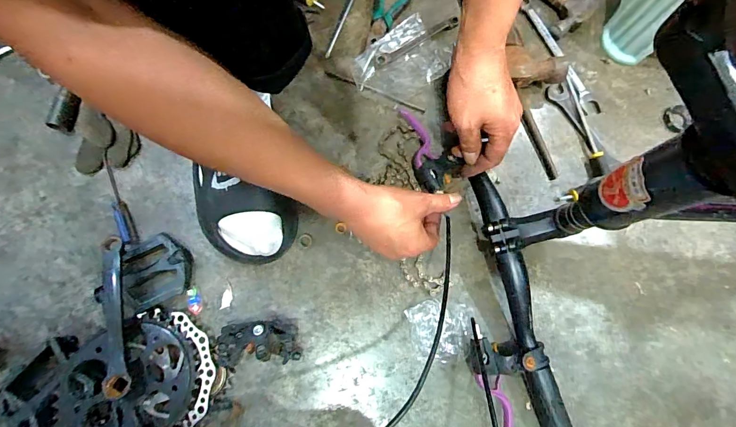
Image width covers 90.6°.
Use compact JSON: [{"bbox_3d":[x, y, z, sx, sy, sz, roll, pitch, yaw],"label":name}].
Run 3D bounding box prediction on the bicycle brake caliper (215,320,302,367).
[{"bbox_3d":[-0.129,0.149,0.418,0.091,0.055,0.045,-4,77,-3],"label":"bicycle brake caliper"}]

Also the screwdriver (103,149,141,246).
[{"bbox_3d":[-0.325,-0.021,0.465,0.015,0.025,0.138,-25,79,-7],"label":"screwdriver"}]

